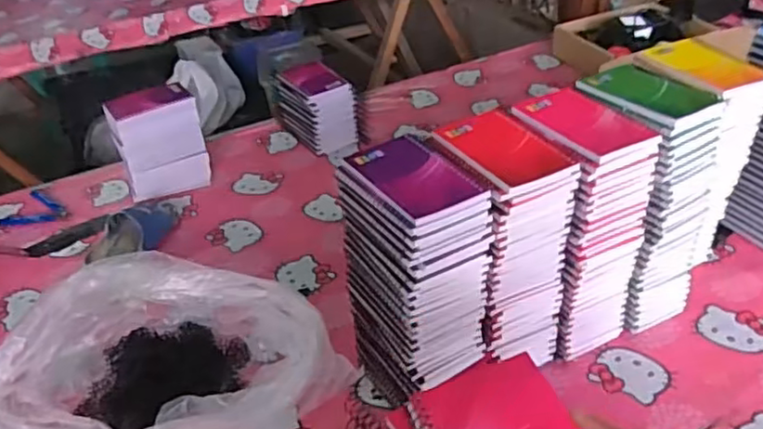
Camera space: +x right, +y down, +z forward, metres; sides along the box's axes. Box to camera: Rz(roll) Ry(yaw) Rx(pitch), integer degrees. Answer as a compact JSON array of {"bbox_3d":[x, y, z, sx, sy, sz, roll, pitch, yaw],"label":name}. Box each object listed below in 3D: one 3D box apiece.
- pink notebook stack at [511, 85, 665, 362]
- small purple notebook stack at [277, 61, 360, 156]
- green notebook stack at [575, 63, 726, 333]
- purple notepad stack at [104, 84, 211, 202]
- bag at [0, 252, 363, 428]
[{"bbox_3d":[0.218,0.023,0.754,0.113,0.294,0.130,-22,38,-23],"label":"pink notebook stack"},{"bbox_3d":[-0.121,-0.204,1.223,0.096,0.142,0.159,-25,39,-27],"label":"small purple notebook stack"},{"bbox_3d":[0.310,-0.016,0.783,0.123,0.296,0.141,-21,37,-23],"label":"green notebook stack"},{"bbox_3d":[-0.396,-0.129,1.162,0.149,0.175,0.077,-14,35,-14],"label":"purple notepad stack"},{"bbox_3d":[-0.249,0.169,0.737,0.386,0.120,0.251,6,35,15],"label":"bag"}]

